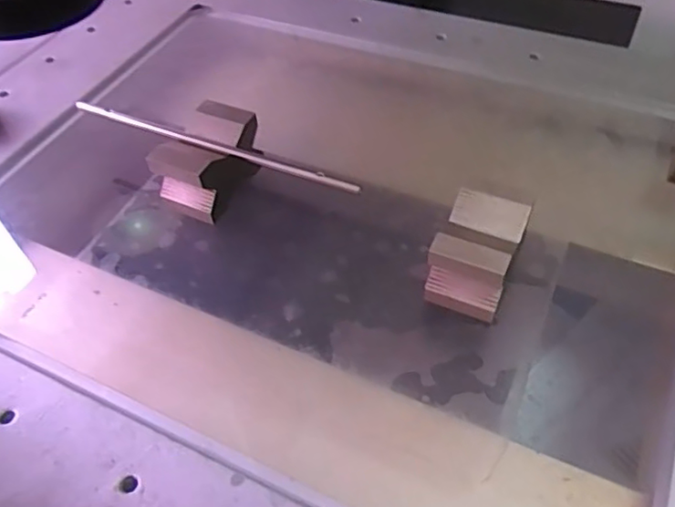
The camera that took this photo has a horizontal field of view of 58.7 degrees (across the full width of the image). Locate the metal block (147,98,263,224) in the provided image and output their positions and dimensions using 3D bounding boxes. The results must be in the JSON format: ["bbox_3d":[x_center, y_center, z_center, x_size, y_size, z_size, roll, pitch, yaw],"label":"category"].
[{"bbox_3d":[-0.076,-0.053,0.362,0.049,0.049,0.060,27,56,23],"label":"metal block"}]

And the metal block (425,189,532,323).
[{"bbox_3d":[0.072,-0.002,0.309,0.043,0.039,0.055,19,54,18],"label":"metal block"}]

